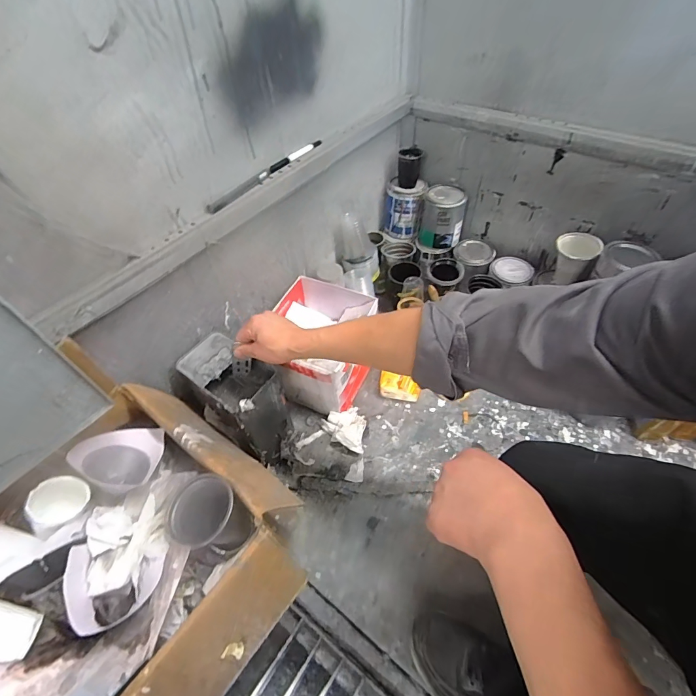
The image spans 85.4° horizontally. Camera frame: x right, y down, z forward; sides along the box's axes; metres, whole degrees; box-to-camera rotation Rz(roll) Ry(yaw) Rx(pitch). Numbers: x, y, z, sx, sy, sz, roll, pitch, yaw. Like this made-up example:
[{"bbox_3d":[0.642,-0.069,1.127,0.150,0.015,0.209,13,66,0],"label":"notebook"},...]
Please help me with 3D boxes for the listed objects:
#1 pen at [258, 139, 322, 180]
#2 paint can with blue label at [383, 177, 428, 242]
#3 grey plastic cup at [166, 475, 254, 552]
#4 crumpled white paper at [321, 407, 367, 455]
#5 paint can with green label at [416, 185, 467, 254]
[{"bbox_3d":[-0.108,-0.360,0.718,0.012,0.014,0.171,27,57,22],"label":"pen"},{"bbox_3d":[0.159,-0.388,1.055,0.105,0.135,0.091,18,54,16],"label":"paint can with blue label"},{"bbox_3d":[-0.191,0.242,0.533,0.074,0.112,0.084,25,57,21],"label":"grey plastic cup"},{"bbox_3d":[0.004,0.182,0.846,0.093,0.046,0.108,-26,55,-17],"label":"crumpled white paper"},{"bbox_3d":[0.255,-0.352,1.019,0.105,0.135,0.109,-1,51,2],"label":"paint can with green label"}]

